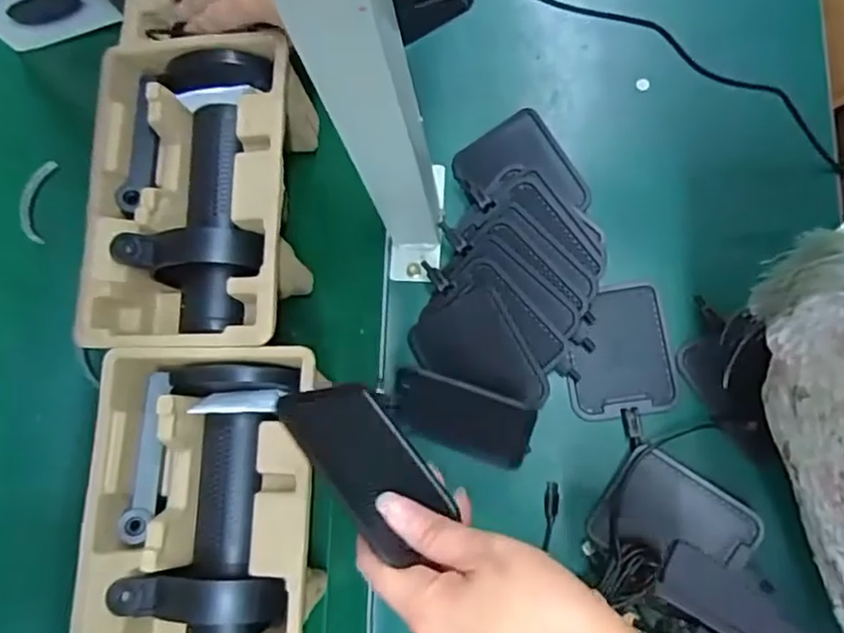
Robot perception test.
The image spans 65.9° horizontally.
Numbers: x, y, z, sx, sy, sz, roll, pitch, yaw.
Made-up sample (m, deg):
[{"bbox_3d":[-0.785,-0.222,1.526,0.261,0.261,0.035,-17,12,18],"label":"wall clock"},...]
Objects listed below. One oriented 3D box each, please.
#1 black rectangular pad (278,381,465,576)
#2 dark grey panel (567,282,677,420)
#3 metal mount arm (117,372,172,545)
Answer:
[{"bbox_3d":[-0.025,0.072,0.332,0.010,0.076,0.095,-48,70,22],"label":"black rectangular pad"},{"bbox_3d":[0.149,0.026,0.494,0.074,0.010,0.097,-3,76,-1],"label":"dark grey panel"},{"bbox_3d":[-0.182,0.092,0.436,0.019,0.022,0.109,3,76,1],"label":"metal mount arm"}]

